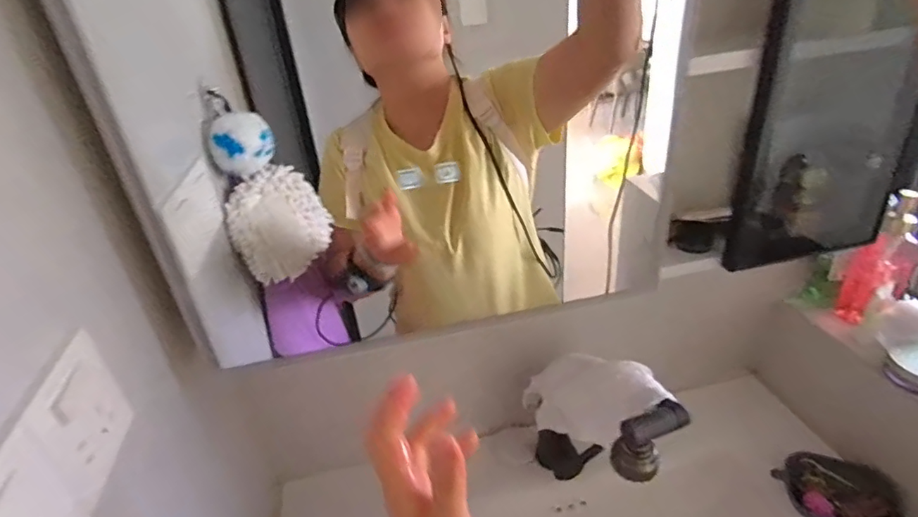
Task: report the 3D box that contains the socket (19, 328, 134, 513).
[{"bbox_3d":[-0.241,0.100,0.337,0.007,0.077,0.089,-12,31,-11],"label":"socket"}]

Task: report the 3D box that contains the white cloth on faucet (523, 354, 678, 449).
[{"bbox_3d":[0.170,0.170,0.649,0.180,0.114,0.084,23,41,38],"label":"white cloth on faucet"}]

